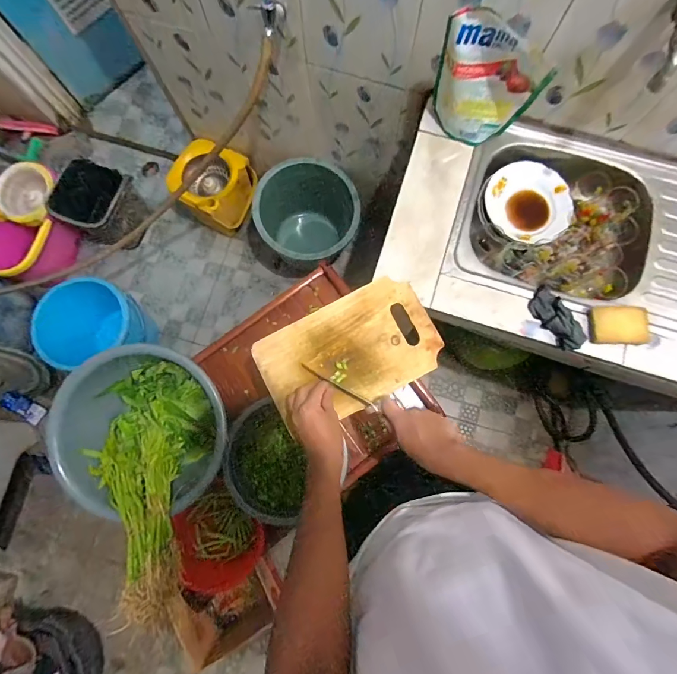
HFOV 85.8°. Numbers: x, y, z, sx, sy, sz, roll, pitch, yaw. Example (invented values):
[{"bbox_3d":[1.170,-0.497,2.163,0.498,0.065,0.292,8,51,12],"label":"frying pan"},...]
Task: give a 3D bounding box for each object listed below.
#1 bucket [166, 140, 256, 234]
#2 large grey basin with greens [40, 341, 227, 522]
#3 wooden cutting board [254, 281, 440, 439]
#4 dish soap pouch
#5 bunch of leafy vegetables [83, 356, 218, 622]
[{"bbox_3d":[-0.462,-0.542,1.388,0.223,0.312,0.255,17,81,4],"label":"bucket"},{"bbox_3d":[-0.357,0.176,0.692,0.300,0.128,0.281,0,80,1],"label":"large grey basin with greens"},{"bbox_3d":[0.019,0.027,0.615,0.291,0.015,0.177,-27,81,-4],"label":"wooden cutting board"},{"bbox_3d":[0.279,-0.472,0.694,0.196,0.223,0.063,20,81,4],"label":"dish soap pouch"},{"bbox_3d":[-0.354,0.249,0.654,0.209,0.140,0.409,-16,51,-2],"label":"bunch of leafy vegetables"}]

